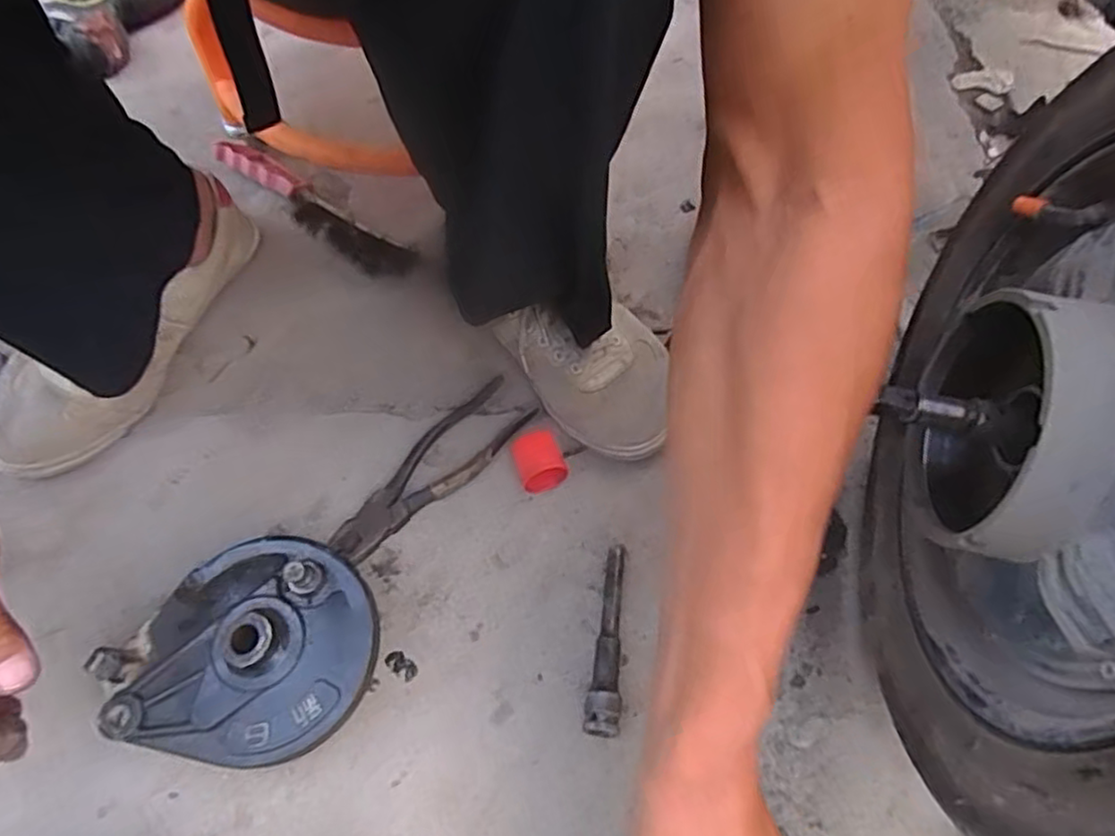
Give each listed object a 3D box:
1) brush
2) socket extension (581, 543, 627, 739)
[{"bbox_3d":[-0.223,-0.190,0.616,0.225,0.036,0.055,35,63,16],"label":"brush"},{"bbox_3d":[0.034,0.142,0.443,0.020,0.022,0.123,9,59,2],"label":"socket extension"}]

